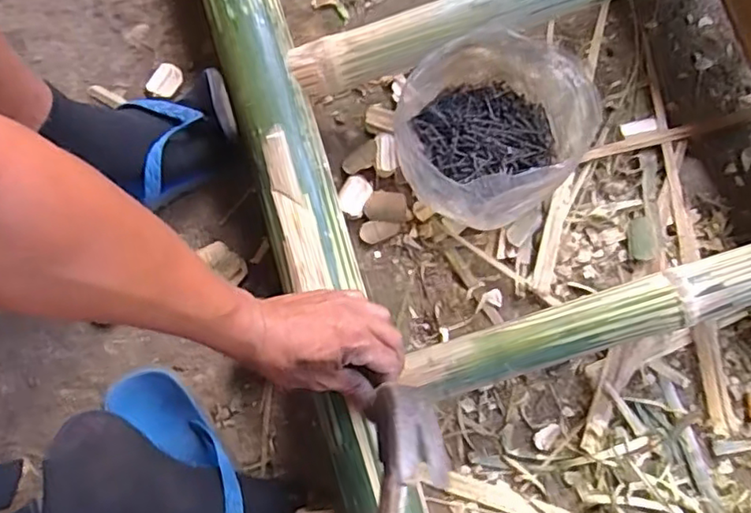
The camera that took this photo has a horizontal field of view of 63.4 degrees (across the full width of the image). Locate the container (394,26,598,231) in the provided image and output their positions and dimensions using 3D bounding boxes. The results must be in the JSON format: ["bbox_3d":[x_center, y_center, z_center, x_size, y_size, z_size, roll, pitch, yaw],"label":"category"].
[{"bbox_3d":[0.109,-0.120,0.577,0.171,0.106,0.154,-38,82,-2],"label":"container"}]

